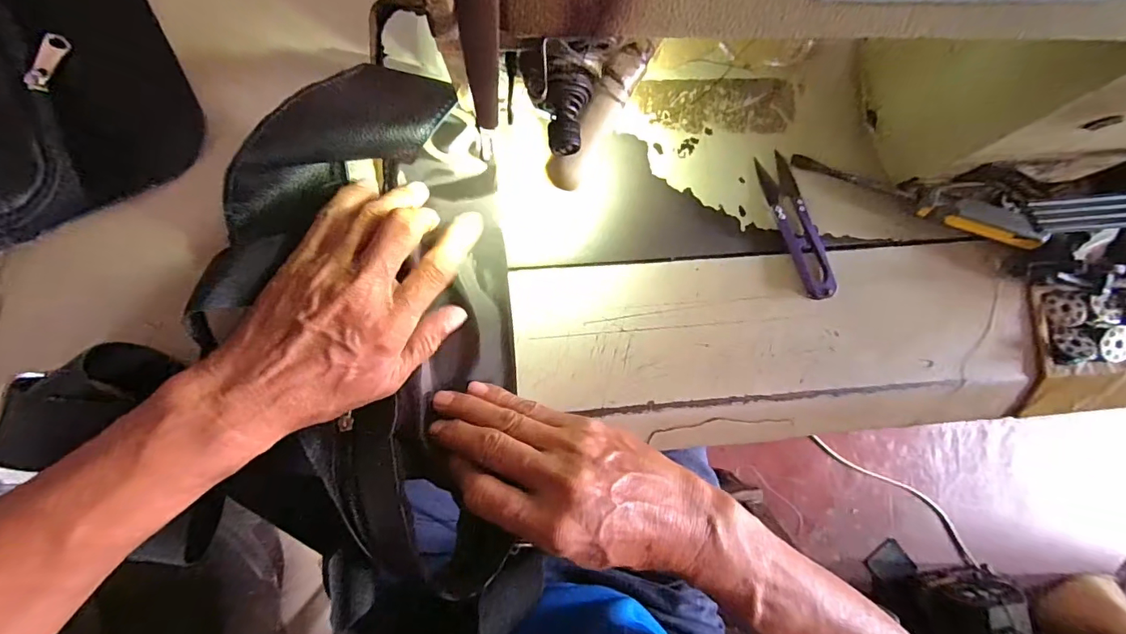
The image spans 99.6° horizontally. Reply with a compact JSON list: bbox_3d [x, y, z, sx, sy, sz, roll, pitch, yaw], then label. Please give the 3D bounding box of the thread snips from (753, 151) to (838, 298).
[{"bbox_3d":[0.156,-0.060,0.314,0.023,0.008,0.099,-19,88,-5],"label":"thread snips"}]

